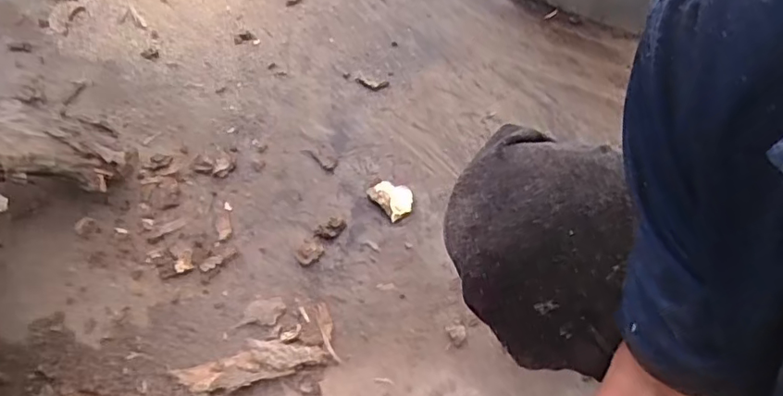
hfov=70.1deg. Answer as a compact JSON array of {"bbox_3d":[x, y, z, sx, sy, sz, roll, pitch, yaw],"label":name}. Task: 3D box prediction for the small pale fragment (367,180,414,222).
[{"bbox_3d":[0.003,-0.001,0.804,0.050,0.024,0.060,-40,67,-23],"label":"small pale fragment"}]

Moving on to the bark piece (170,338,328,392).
[{"bbox_3d":[-0.169,0.199,0.672,0.175,0.015,0.048,-11,57,-10],"label":"bark piece"}]

